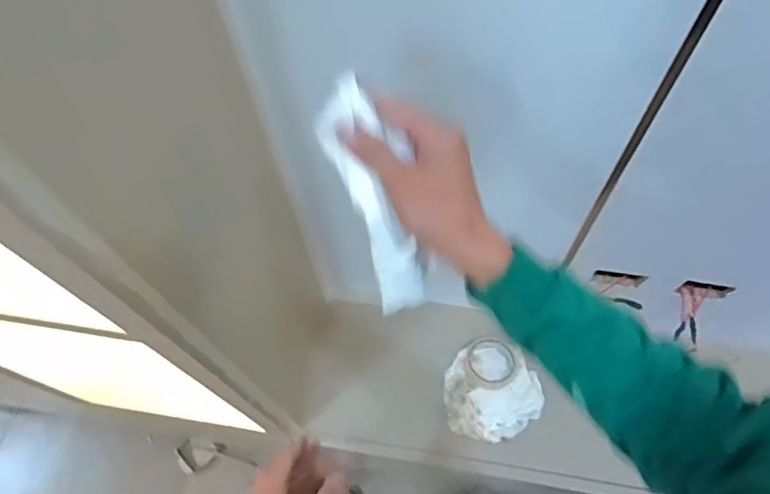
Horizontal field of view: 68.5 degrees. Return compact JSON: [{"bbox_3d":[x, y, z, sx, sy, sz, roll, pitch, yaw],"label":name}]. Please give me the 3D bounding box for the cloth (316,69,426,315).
[{"bbox_3d":[-0.002,-0.032,0.427,0.050,0.190,0.037,-21,27,-7],"label":"cloth"}]

